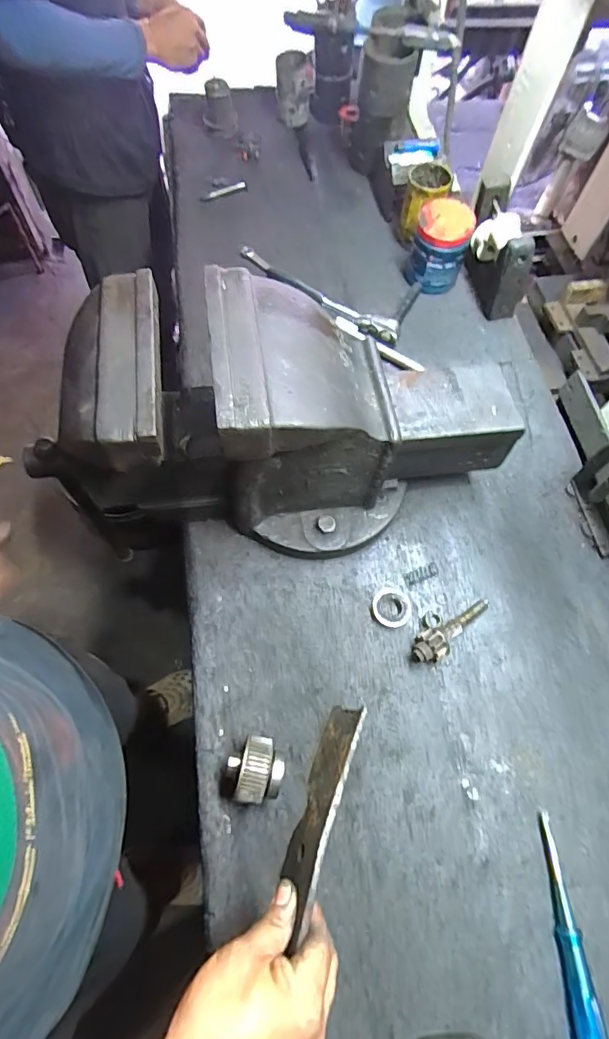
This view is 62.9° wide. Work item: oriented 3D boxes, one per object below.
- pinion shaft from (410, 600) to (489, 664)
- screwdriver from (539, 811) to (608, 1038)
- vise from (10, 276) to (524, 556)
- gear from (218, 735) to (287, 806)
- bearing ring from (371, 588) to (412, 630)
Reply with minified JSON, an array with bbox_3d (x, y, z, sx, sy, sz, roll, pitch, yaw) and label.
[{"bbox_3d":[0.185,0.138,0.620,0.126,0.039,0.037,-26,66,-28],"label":"pinion shaft"},{"bbox_3d":[0.261,0.415,0.499,0.031,0.027,0.202,-3,64,-2],"label":"screwdriver"},{"bbox_3d":[-0.024,-0.106,0.564,0.553,0.254,0.201,-1,66,-4],"label":"vise"},{"bbox_3d":[-0.052,0.268,0.533,0.060,0.063,0.065,14,66,3],"label":"gear"},{"bbox_3d":[0.111,0.110,0.632,0.050,0.013,0.053,1,66,-3],"label":"bearing ring"}]

